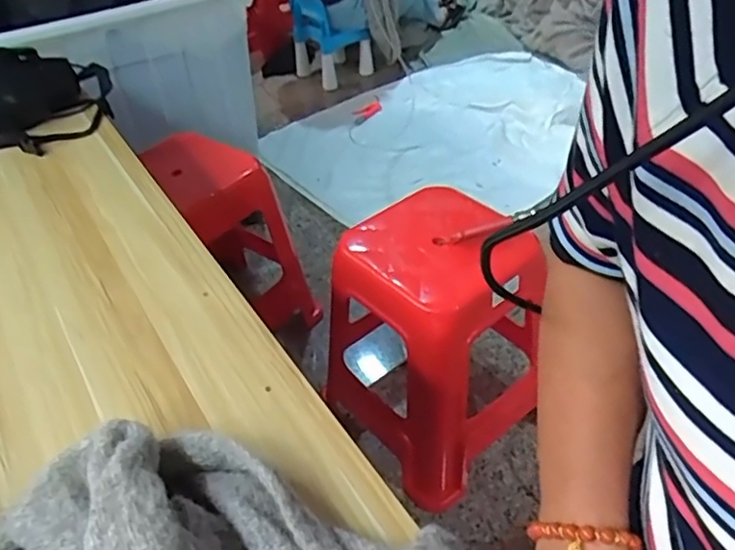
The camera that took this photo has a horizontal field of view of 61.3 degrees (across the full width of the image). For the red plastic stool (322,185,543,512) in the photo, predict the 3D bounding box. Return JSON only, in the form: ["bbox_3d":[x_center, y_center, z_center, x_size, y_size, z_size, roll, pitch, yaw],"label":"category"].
[{"bbox_3d":[0.129,0.111,1.291,0.358,0.490,0.397,-30,48,-25],"label":"red plastic stool"}]

